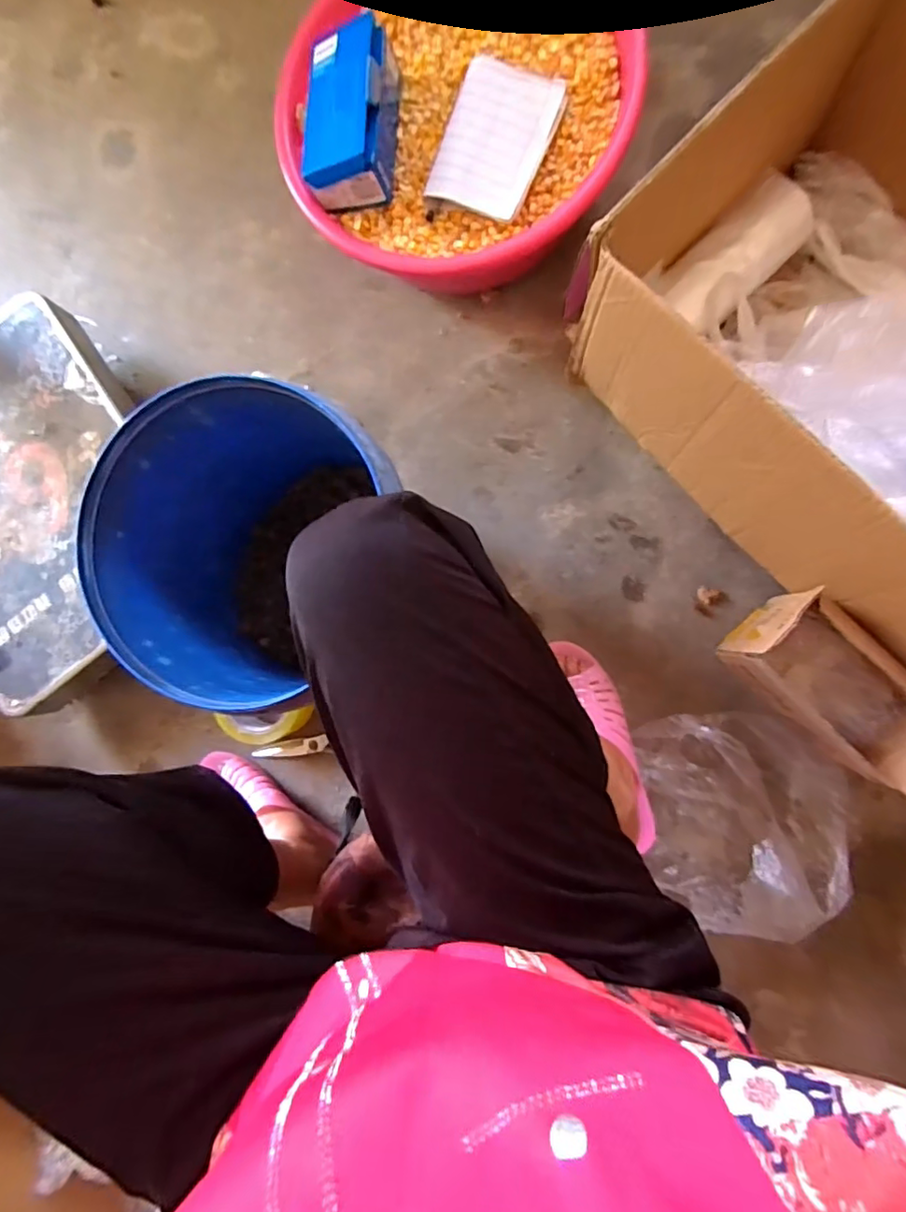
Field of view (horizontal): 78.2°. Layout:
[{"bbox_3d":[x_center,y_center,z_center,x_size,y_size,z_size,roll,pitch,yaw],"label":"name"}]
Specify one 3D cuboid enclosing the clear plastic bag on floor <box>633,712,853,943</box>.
[{"bbox_3d":[0.284,0.213,0.550,0.166,0.123,0.195,-4,87,9],"label":"clear plastic bag on floor"}]

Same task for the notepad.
[{"bbox_3d":[0.043,-0.463,0.556,0.103,0.014,0.142,24,92,10],"label":"notepad"}]

